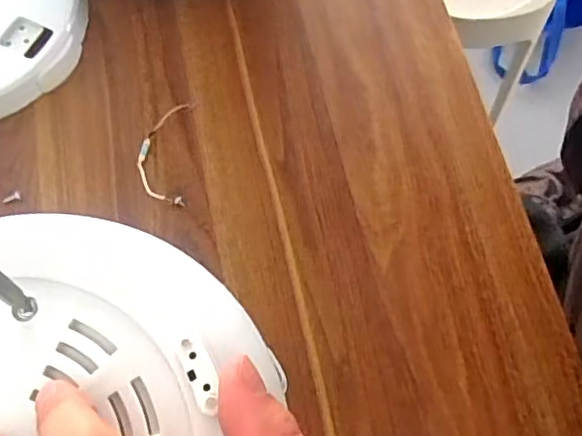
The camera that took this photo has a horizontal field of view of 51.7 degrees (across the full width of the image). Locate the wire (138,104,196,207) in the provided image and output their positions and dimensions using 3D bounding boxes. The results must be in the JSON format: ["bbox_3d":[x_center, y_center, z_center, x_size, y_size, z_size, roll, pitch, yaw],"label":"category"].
[{"bbox_3d":[-0.095,-0.050,0.451,0.038,0.009,0.084,3,68,-1],"label":"wire"}]

